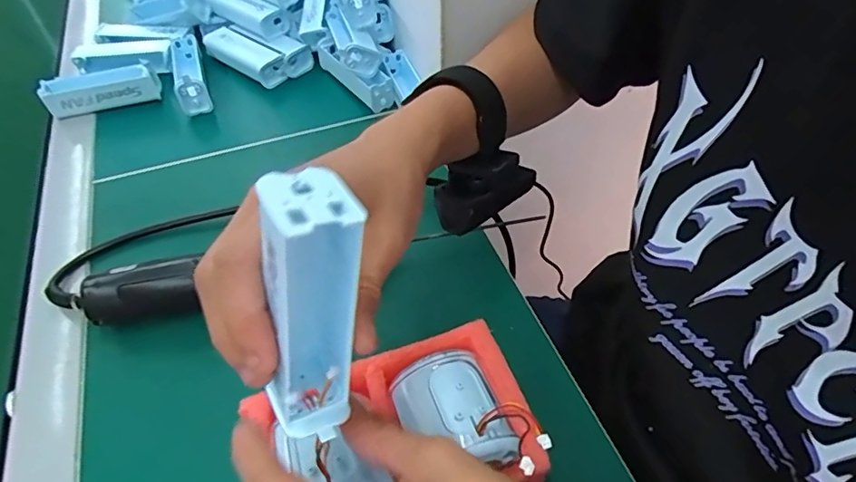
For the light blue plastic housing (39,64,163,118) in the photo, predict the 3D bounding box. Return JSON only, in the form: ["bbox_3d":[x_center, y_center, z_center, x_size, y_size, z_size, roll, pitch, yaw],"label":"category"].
[{"bbox_3d":[-0.324,-0.148,0.518,0.100,0.044,0.020,-19,52,-13],"label":"light blue plastic housing"}]

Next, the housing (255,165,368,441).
[{"bbox_3d":[-0.041,0.028,0.179,0.033,0.100,0.030,5,31,-3],"label":"housing"}]

